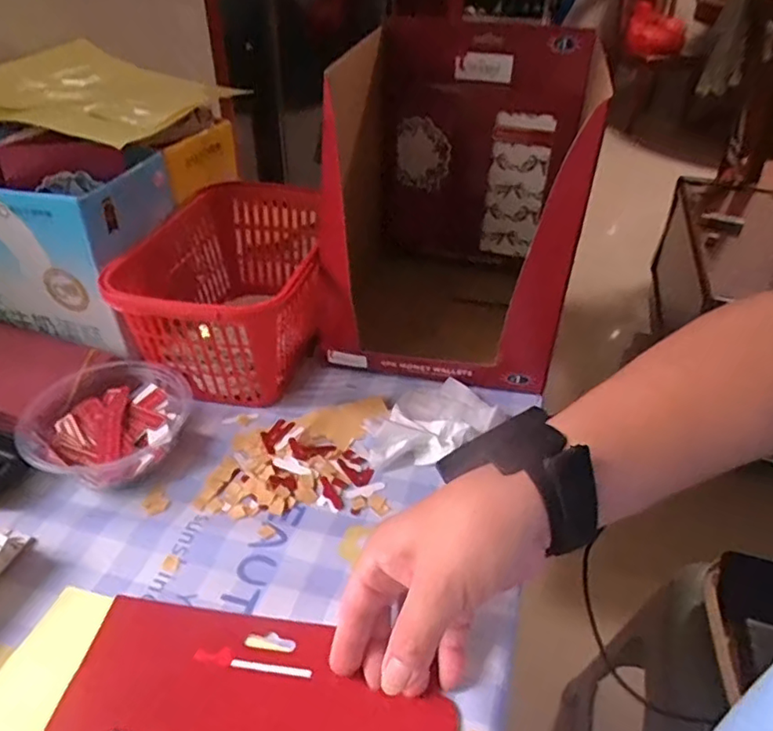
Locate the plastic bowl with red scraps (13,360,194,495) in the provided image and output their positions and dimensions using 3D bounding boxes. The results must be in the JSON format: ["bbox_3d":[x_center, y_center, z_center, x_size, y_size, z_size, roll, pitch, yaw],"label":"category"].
[{"bbox_3d":[-0.207,0.046,0.443,0.110,0.039,0.104,1,37,0],"label":"plastic bowl with red scraps"}]

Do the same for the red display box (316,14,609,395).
[{"bbox_3d":[0.050,-0.149,0.551,0.216,0.247,0.256,6,38,7],"label":"red display box"}]

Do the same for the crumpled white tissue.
[{"bbox_3d":[0.032,0.046,0.475,0.115,0.023,0.071,-22,43,-27],"label":"crumpled white tissue"}]

